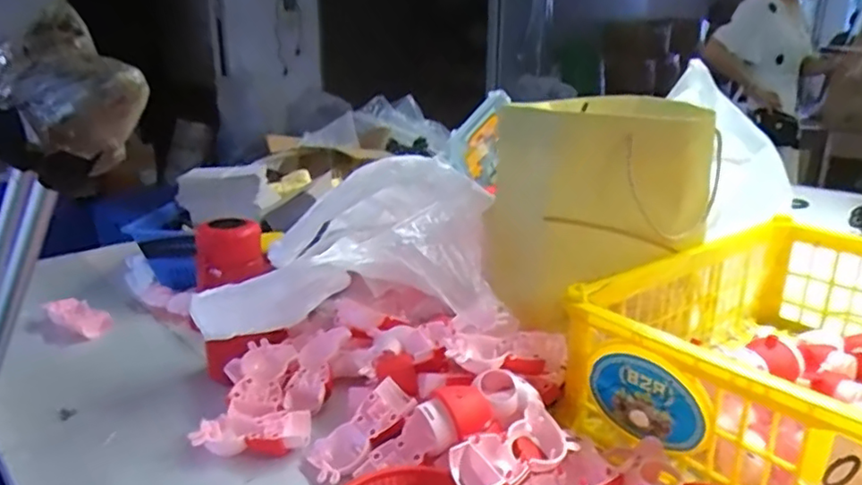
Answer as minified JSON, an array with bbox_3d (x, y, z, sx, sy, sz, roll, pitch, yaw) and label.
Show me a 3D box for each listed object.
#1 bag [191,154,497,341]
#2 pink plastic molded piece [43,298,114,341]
[{"bbox_3d":[-0.088,0.013,0.607,0.283,0.140,0.133,-9,20,-25],"label":"bag"},{"bbox_3d":[-0.466,0.099,0.811,0.097,0.022,0.051,21,33,24],"label":"pink plastic molded piece"}]

